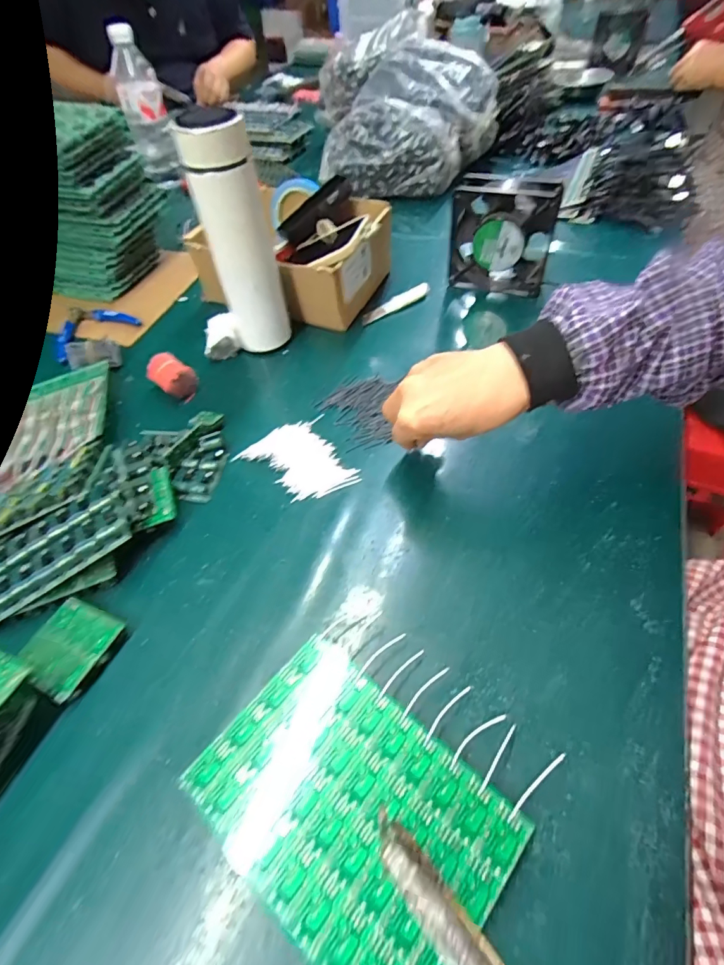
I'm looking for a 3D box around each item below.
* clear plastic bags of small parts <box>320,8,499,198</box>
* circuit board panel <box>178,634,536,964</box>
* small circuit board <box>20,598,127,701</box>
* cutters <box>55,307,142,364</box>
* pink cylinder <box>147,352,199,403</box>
[{"bbox_3d":[0.086,-0.683,0.848,0.315,0.165,0.374,-4,52,2],"label":"clear plastic bags of small parts"},{"bbox_3d":[-0.009,0.184,0.261,0.166,0.004,0.118,33,60,29],"label":"circuit board panel"},{"bbox_3d":[-0.214,0.121,0.333,0.058,0.013,0.059,18,55,18],"label":"small circuit board"},{"bbox_3d":[-0.362,-0.203,0.596,0.104,0.011,0.108,35,62,27],"label":"cutters"},{"bbox_3d":[-0.212,-0.118,0.514,0.059,0.036,0.035,29,59,24],"label":"pink cylinder"}]

